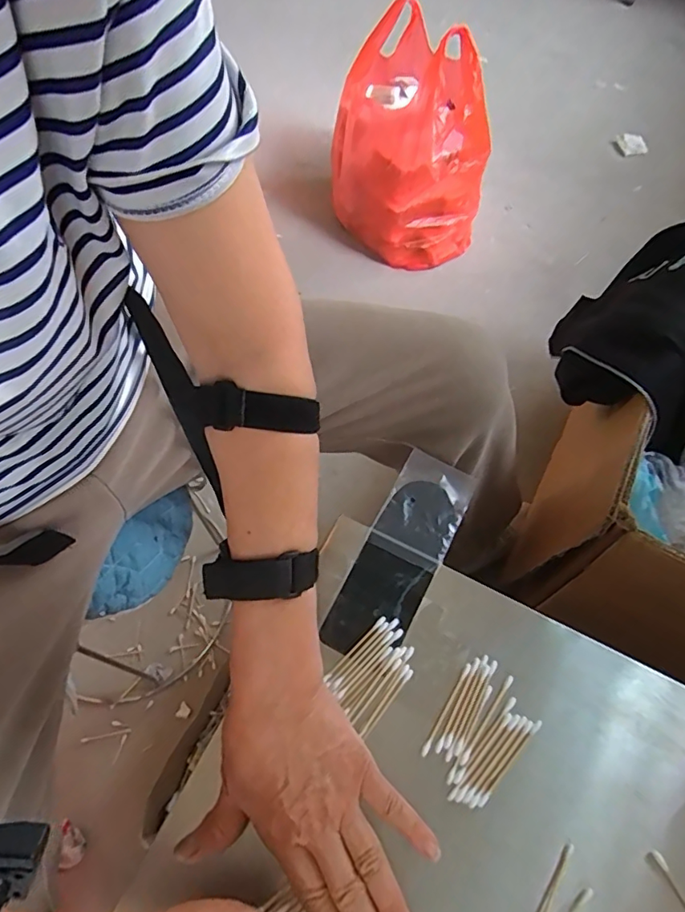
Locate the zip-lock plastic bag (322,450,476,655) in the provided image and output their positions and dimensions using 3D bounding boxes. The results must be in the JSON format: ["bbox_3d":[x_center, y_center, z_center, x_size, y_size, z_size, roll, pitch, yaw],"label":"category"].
[{"bbox_3d":[0.052,0.080,0.435,0.064,0.008,0.188,26,64,11],"label":"zip-lock plastic bag"}]

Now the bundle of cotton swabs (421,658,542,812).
[{"bbox_3d":[0.098,0.196,0.369,0.061,0.004,0.086,41,68,18],"label":"bundle of cotton swabs"}]

